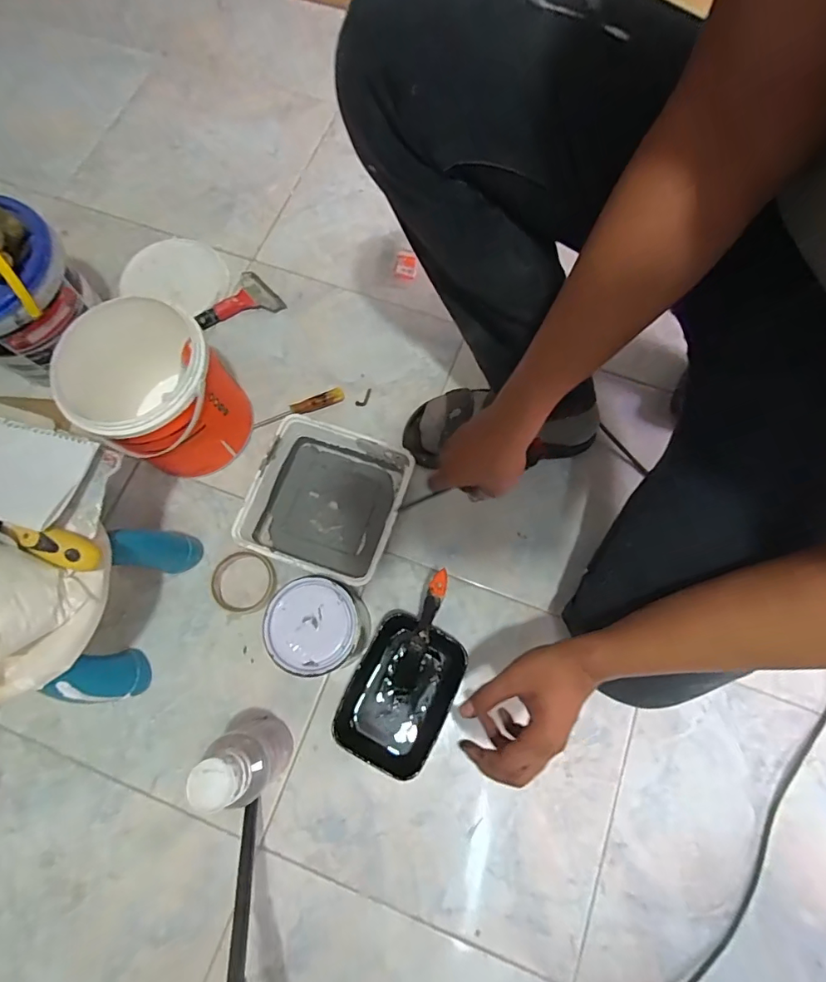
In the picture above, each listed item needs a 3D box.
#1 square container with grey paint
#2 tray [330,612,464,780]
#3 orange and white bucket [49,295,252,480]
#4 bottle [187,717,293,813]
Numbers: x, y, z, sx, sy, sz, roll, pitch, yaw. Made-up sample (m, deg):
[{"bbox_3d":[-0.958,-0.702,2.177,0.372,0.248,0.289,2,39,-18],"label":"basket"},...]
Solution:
[{"bbox_3d":[-0.118,0.015,0.694,0.194,0.067,0.195,20,74,6],"label":"square container with grey paint"},{"bbox_3d":[-0.015,0.255,0.631,0.124,0.047,0.175,26,75,8],"label":"tray"},{"bbox_3d":[-0.335,-0.130,0.675,0.167,0.184,0.172,0,73,0],"label":"orange and white bucket"},{"bbox_3d":[-0.185,0.300,0.553,0.063,0.169,0.065,0,73,0],"label":"bottle"}]

